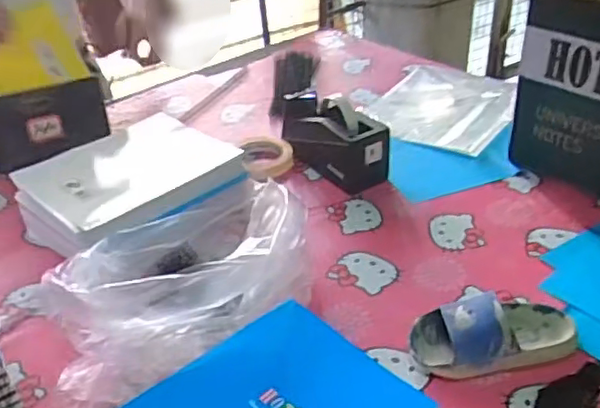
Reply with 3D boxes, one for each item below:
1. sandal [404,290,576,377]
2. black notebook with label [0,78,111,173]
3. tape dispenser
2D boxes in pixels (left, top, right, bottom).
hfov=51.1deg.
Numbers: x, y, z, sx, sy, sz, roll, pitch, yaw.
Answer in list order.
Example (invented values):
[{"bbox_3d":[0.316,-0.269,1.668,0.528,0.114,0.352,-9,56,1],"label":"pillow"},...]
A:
[{"bbox_3d":[0.208,0.133,0.665,0.172,0.061,0.092,-10,33,-9],"label":"sandal"},{"bbox_3d":[-0.433,-0.139,1.079,0.196,0.121,0.024,-19,36,-22],"label":"black notebook with label"},{"bbox_3d":[0.050,-0.109,0.997,0.080,0.111,0.201,-24,38,-28],"label":"tape dispenser"}]

